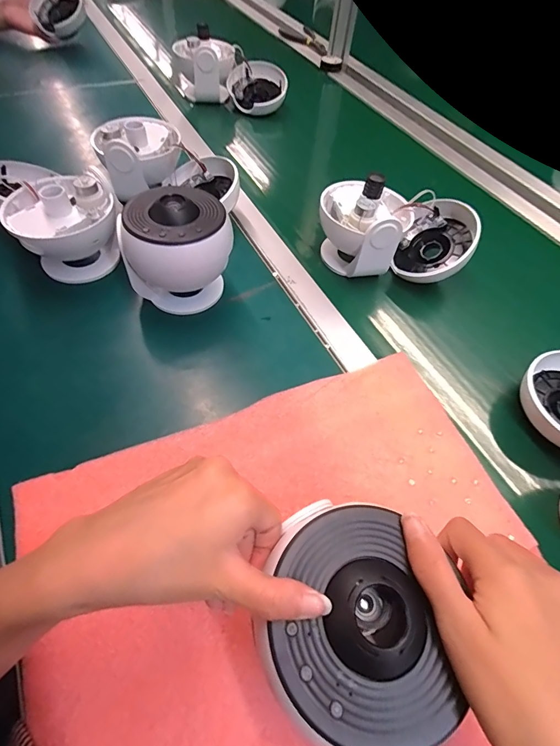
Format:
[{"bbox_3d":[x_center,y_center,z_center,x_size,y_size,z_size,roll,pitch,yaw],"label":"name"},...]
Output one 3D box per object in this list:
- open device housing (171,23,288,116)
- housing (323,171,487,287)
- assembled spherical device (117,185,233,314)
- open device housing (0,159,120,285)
[{"bbox_3d":[-0.093,-0.581,0.757,0.209,0.118,0.096,11,57,2],"label":"open device housing"},{"bbox_3d":[0.149,-0.186,0.496,0.200,0.107,0.125,13,57,3],"label":"housing"},{"bbox_3d":[-0.112,-0.134,0.435,0.095,0.119,0.099,35,61,16],"label":"assembled spherical device"},{"bbox_3d":[-0.256,-0.175,0.462,0.118,0.105,0.113,-29,64,-21],"label":"open device housing"}]

